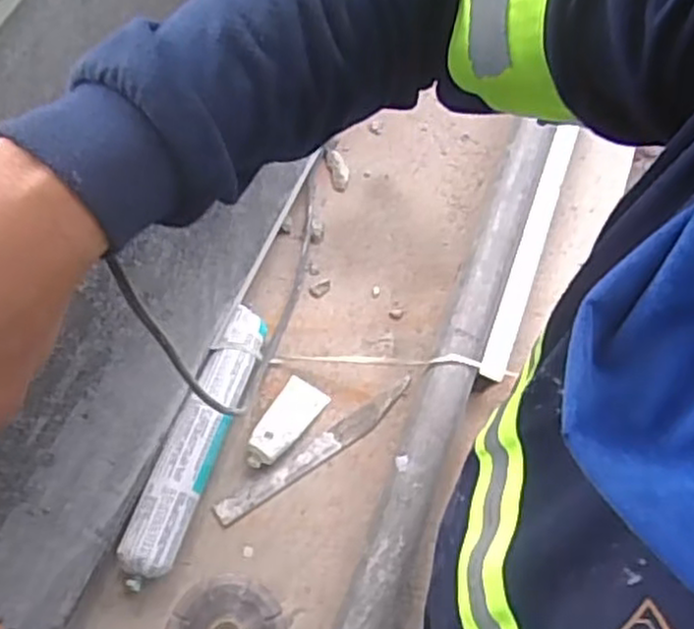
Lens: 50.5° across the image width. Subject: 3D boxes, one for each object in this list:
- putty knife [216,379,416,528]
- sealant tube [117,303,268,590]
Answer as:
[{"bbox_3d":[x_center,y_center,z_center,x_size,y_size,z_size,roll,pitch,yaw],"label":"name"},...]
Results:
[{"bbox_3d":[-0.028,0.132,0.720,0.224,0.009,0.024,-32,69,-13],"label":"putty knife"},{"bbox_3d":[-0.141,0.120,0.702,0.049,0.058,0.268,16,66,8],"label":"sealant tube"}]

